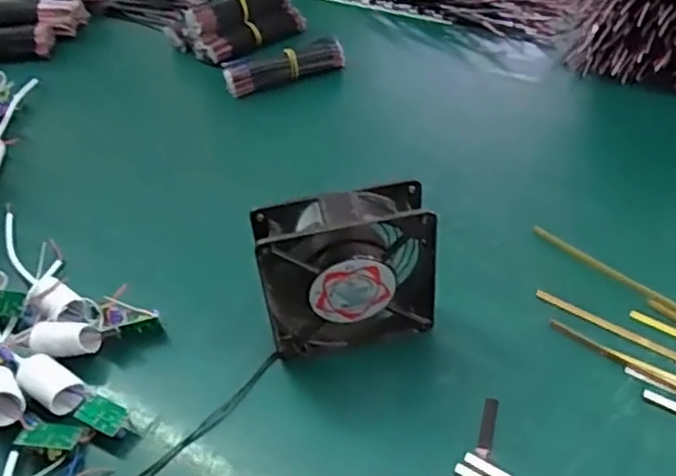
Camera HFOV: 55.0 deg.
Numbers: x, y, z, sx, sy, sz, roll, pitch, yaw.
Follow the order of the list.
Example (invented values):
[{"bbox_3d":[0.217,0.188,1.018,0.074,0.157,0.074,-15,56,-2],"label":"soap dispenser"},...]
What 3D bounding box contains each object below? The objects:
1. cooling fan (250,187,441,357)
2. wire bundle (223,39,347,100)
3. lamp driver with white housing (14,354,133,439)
[{"bbox_3d":[0.007,0.026,0.462,0.119,0.120,0.038,-11,42,-4],"label":"cooling fan"},{"bbox_3d":[-0.063,-0.212,0.802,0.153,0.037,0.026,-19,43,-13],"label":"wire bundle"},{"bbox_3d":[-0.187,0.114,0.456,0.090,0.030,0.028,21,49,28],"label":"lamp driver with white housing"}]

